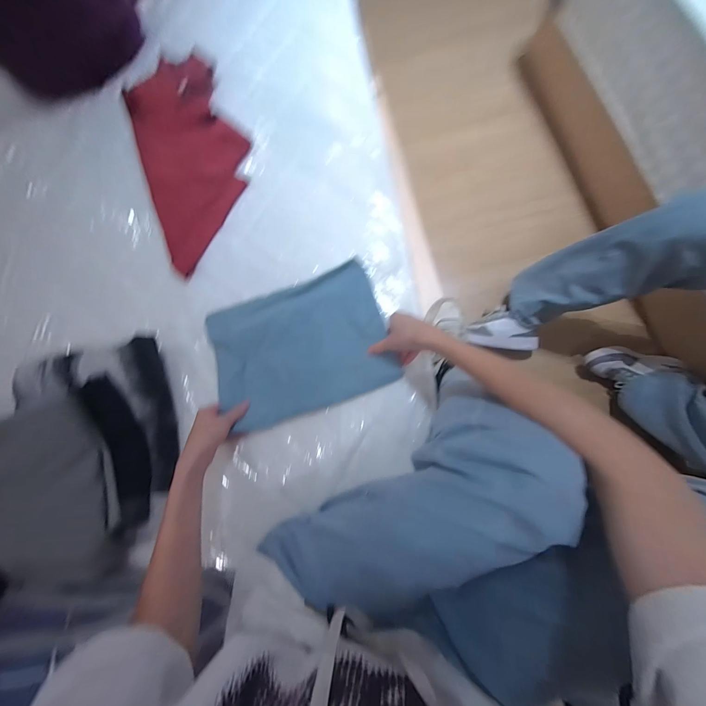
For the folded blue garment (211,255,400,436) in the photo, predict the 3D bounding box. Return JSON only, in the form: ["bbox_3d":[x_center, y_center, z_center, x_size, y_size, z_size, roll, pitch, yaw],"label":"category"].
[{"bbox_3d":[-0.092,-0.010,0.539,0.311,0.025,0.229,-20,81,2],"label":"folded blue garment"}]

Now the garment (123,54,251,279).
[{"bbox_3d":[-0.346,-0.419,0.643,0.241,0.030,0.496,-18,81,2],"label":"garment"}]

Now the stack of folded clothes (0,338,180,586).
[{"bbox_3d":[-0.451,0.173,0.511,0.251,0.136,0.366,-12,78,1],"label":"stack of folded clothes"}]

